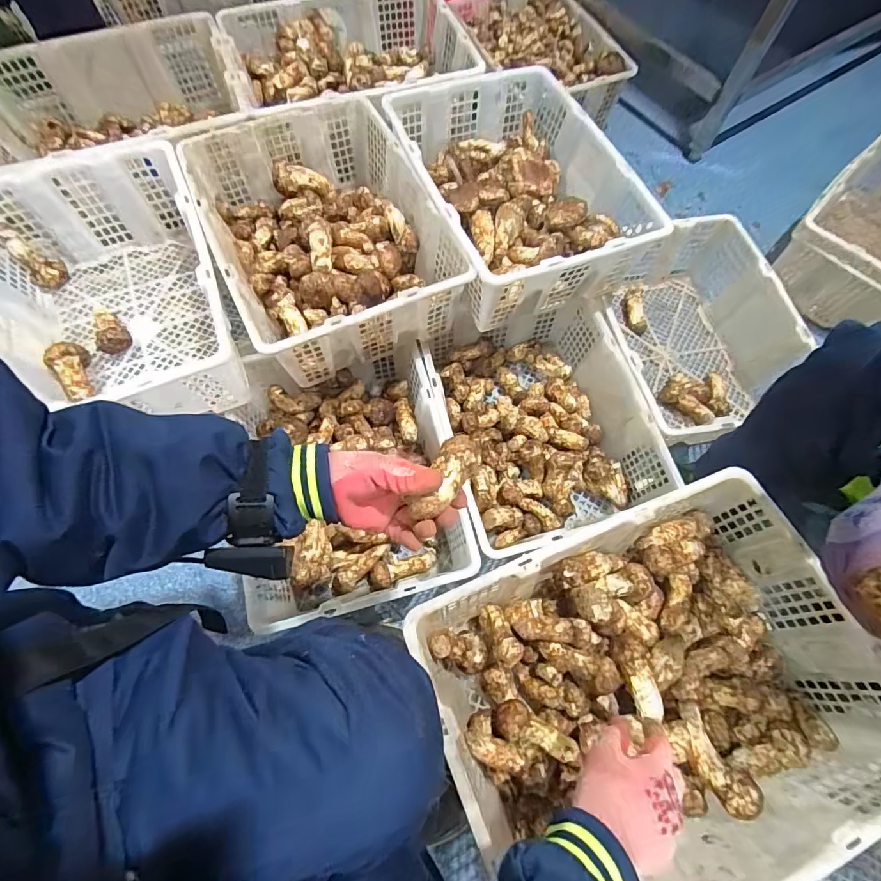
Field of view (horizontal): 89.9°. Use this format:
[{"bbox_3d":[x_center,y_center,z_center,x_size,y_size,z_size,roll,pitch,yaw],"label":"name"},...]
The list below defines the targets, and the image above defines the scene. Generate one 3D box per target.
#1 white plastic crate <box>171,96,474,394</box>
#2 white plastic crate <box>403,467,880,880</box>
[{"bbox_3d":[-0.199,-0.362,0.807,0.366,0.202,0.479,-25,71,-11],"label":"white plastic crate"},{"bbox_3d":[0.239,0.285,0.534,0.466,0.174,0.354,-19,70,-9],"label":"white plastic crate"}]

